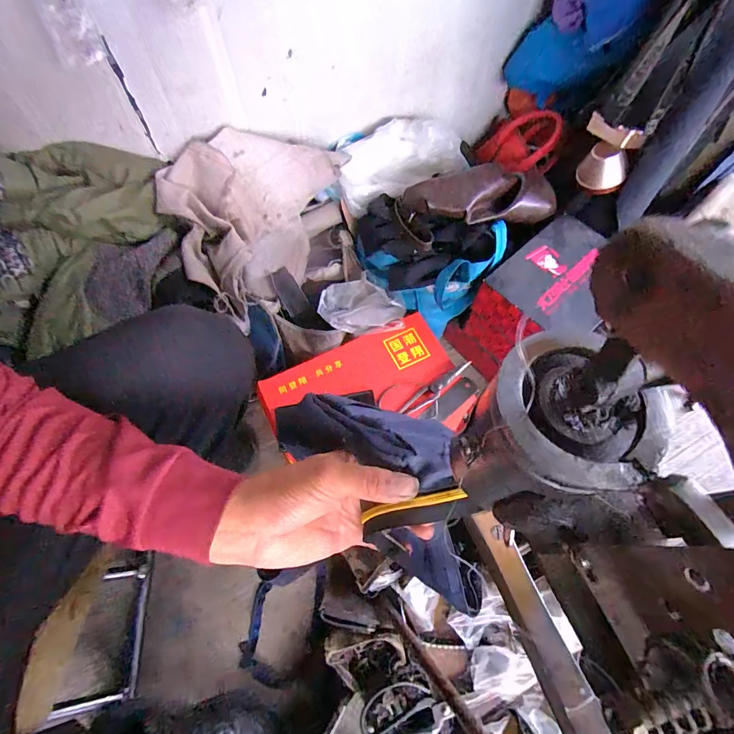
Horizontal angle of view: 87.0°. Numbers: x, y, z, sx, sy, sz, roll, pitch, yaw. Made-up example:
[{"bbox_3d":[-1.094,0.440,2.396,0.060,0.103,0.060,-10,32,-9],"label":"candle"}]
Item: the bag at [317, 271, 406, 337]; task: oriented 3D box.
[{"bbox_3d":[-0.010,-0.110,0.681,0.142,0.035,0.097,-8,66,-3],"label":"bag"}]

